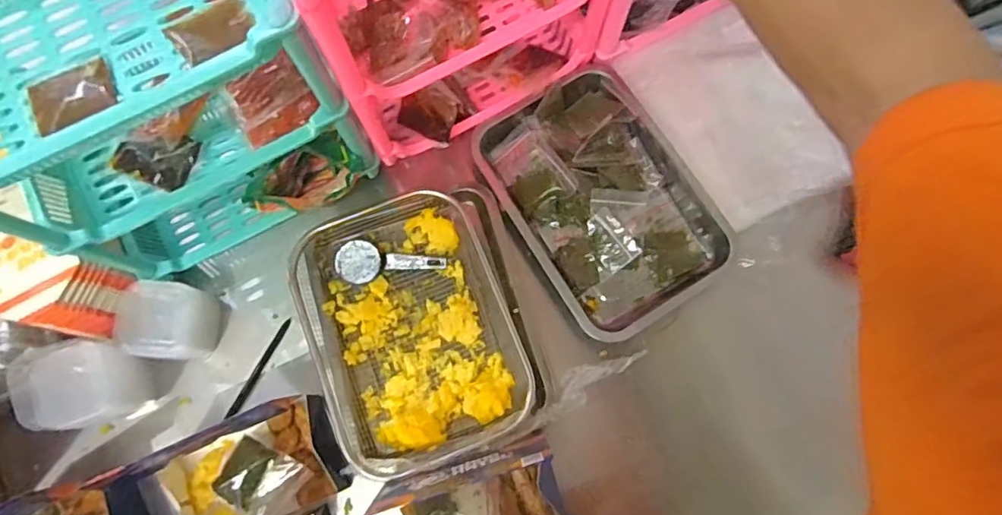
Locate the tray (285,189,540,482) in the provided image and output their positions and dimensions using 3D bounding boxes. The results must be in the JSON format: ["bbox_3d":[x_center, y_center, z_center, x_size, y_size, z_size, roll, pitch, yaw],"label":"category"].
[{"bbox_3d":[-0.105,0.082,0.657,0.218,0.065,0.296,-22,77,-5],"label":"tray"}]

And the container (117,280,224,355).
[{"bbox_3d":[-0.380,0.074,0.657,0.079,0.077,0.082,4,77,1],"label":"container"}]

